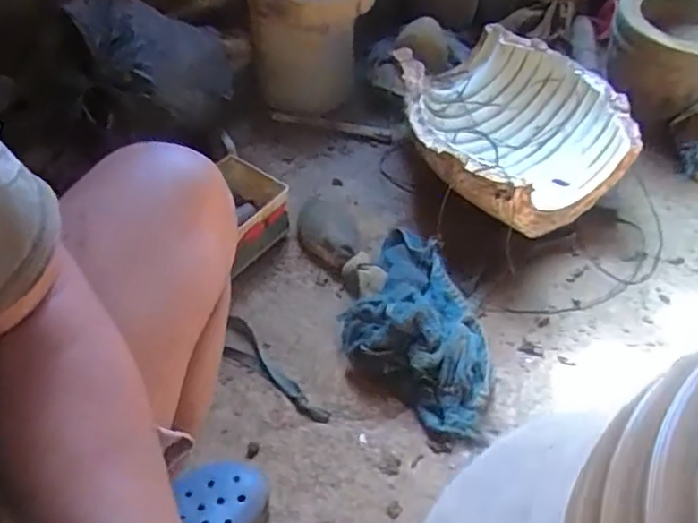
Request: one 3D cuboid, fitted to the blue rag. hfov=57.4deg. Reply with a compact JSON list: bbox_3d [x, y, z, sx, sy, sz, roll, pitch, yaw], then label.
[{"bbox_3d":[0.107,0.070,0.848,0.227,0.100,0.252,23,54,16],"label":"blue rag"}]

